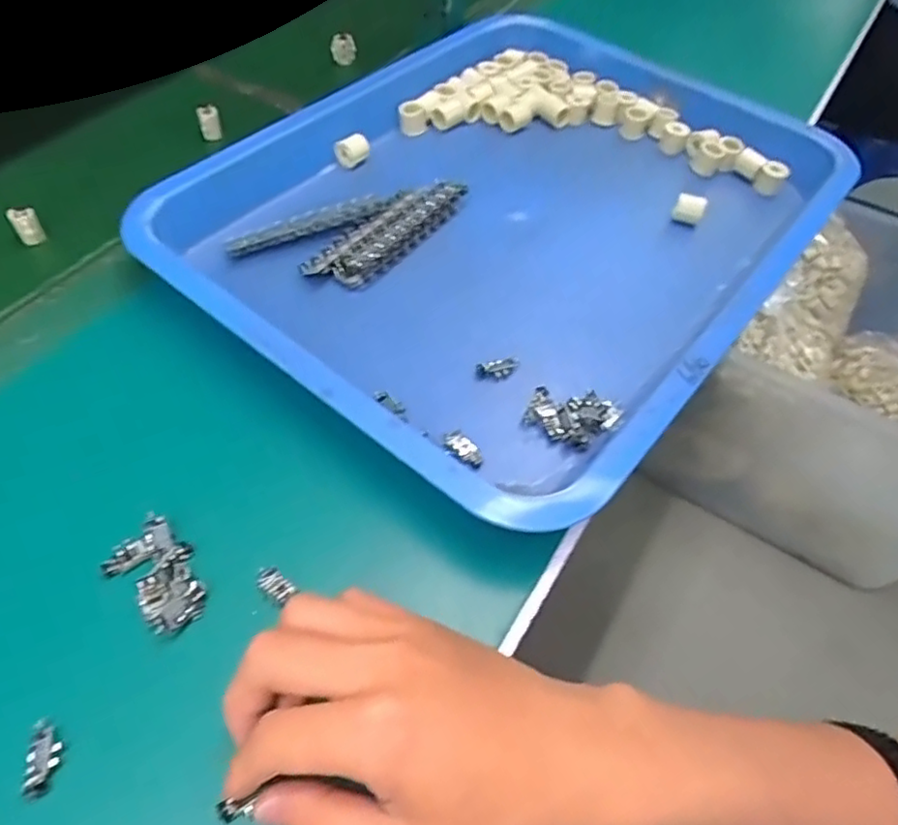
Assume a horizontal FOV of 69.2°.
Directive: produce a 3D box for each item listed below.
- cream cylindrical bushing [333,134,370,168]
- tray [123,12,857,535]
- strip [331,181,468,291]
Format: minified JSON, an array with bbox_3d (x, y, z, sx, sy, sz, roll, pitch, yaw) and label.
[{"bbox_3d":[-0.073,-0.199,0.491,0.017,0.016,0.025,34,59,21],"label":"cream cylindrical bushing"},{"bbox_3d":[0.052,-0.146,0.453,0.343,0.042,0.436,35,59,21],"label":"tray"},{"bbox_3d":[-0.030,-0.121,0.437,0.024,0.016,0.114,32,58,20],"label":"strip"}]

